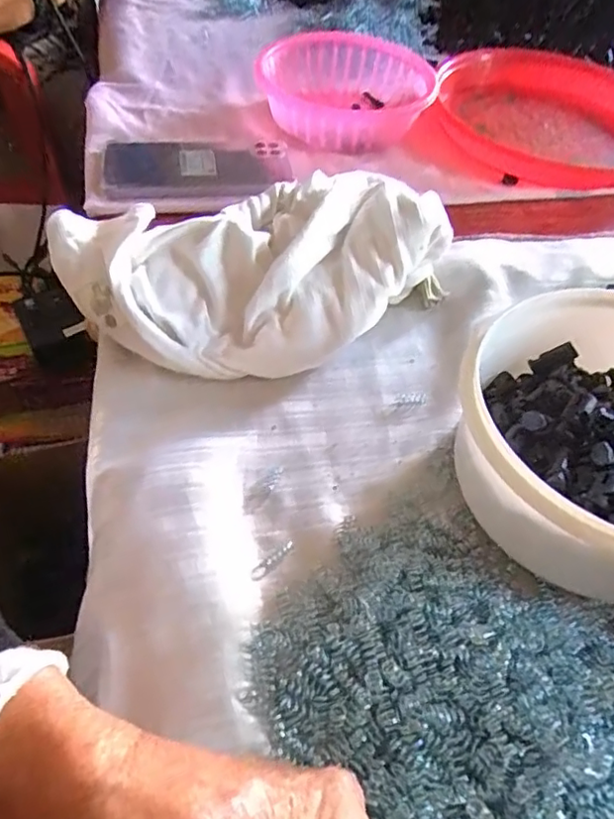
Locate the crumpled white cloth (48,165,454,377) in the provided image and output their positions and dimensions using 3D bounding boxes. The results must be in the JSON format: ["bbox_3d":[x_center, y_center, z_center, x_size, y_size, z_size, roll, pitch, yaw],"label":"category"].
[{"bbox_3d":[-0.033,-0.097,0.389,0.252,0.063,0.145,-15,55,-15],"label":"crumpled white cloth"}]

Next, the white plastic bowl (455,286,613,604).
[{"bbox_3d":[0.156,0.016,0.296,0.163,0.077,0.163,3,52,-4],"label":"white plastic bowl"}]

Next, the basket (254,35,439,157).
[{"bbox_3d":[0.041,-0.315,0.573,0.159,0.055,0.170,2,52,-3],"label":"basket"}]

